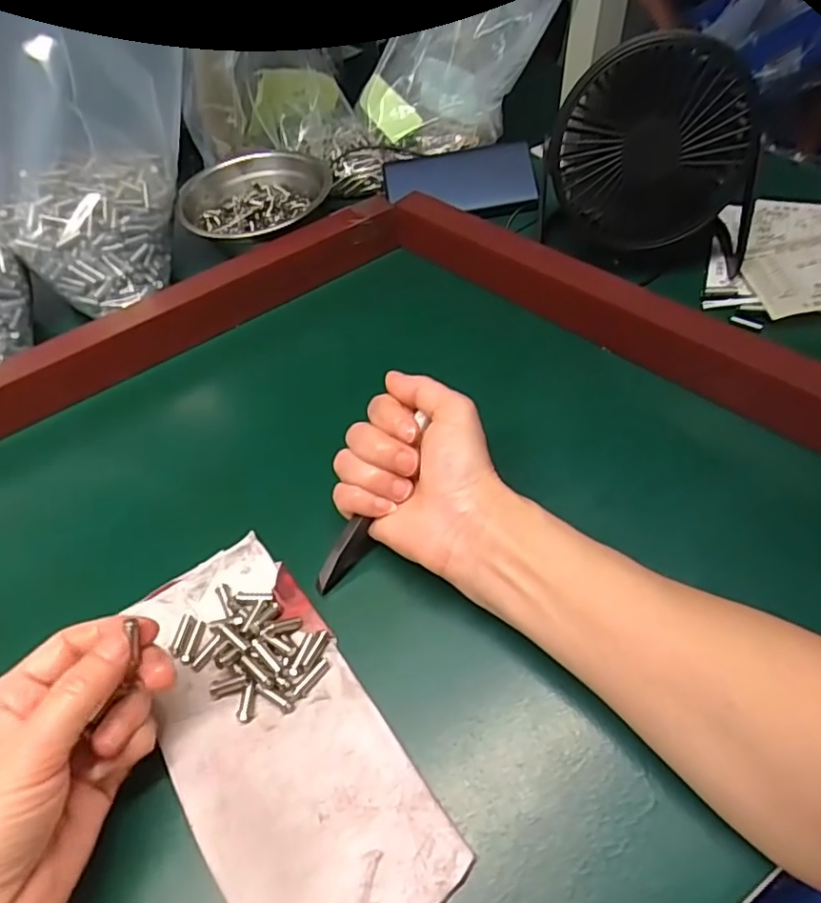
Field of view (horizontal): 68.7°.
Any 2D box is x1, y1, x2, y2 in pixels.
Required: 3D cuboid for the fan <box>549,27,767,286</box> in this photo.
[{"bbox_3d":[0.177,-0.204,0.417,0.145,0.141,0.100,23,58,21],"label":"fan"}]

